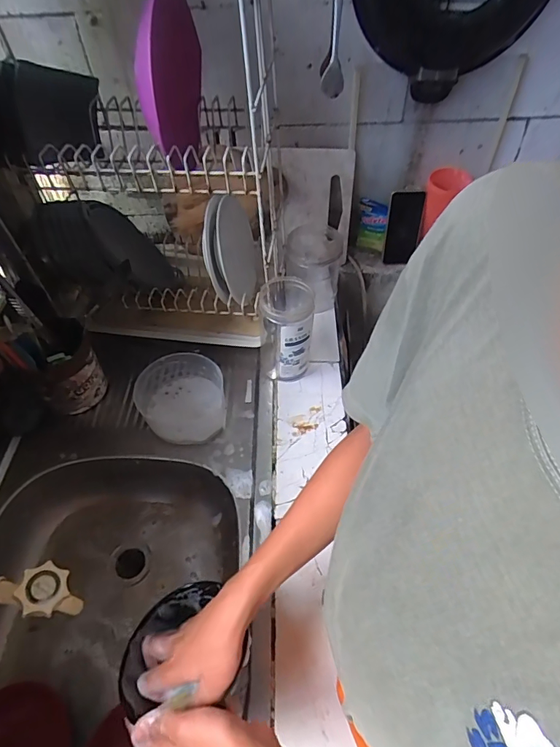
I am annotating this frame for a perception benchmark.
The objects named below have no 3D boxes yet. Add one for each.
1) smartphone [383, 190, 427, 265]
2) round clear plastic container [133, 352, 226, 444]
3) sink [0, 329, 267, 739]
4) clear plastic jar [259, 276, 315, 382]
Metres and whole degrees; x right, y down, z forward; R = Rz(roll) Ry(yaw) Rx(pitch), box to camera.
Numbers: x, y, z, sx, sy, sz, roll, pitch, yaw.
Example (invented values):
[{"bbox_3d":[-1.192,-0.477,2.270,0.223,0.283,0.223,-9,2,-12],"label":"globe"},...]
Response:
[{"bbox_3d":[0.277,-0.323,0.945,0.076,0.160,0.009,-3,38,-1],"label":"smartphone"},{"bbox_3d":[-0.166,0.041,0.712,0.142,0.076,0.140,0,50,0],"label":"round clear plastic container"},{"bbox_3d":[-0.237,0.270,0.627,0.447,0.153,0.812,-2,50,-1],"label":"sink"},{"bbox_3d":[0.012,-0.068,0.726,0.079,0.167,0.086,0,50,0],"label":"clear plastic jar"}]

